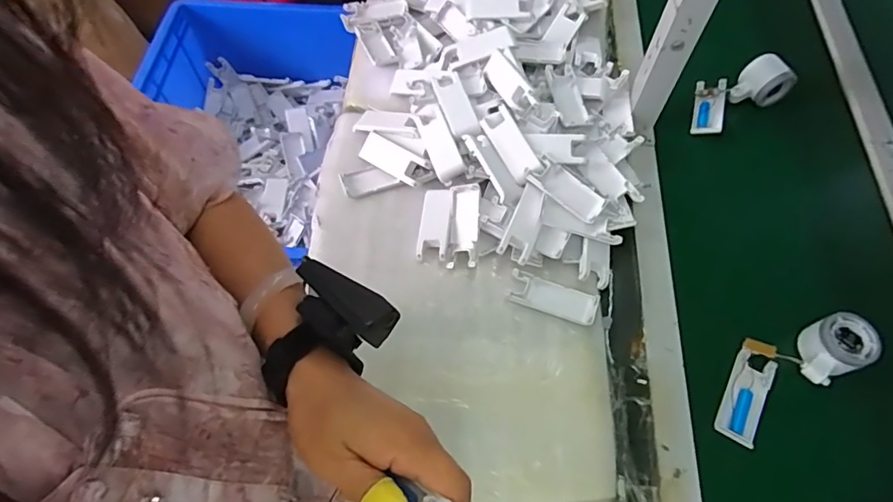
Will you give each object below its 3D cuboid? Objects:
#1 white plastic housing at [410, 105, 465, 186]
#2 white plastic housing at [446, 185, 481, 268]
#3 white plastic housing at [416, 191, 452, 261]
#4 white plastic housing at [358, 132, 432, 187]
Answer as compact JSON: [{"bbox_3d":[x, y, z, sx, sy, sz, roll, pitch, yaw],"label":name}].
[{"bbox_3d":[-0.009,-0.141,0.671,0.040,0.014,0.108,-29,70,8],"label":"white plastic housing"},{"bbox_3d":[0.021,-0.032,0.636,0.036,0.019,0.104,5,76,2],"label":"white plastic housing"},{"bbox_3d":[-0.015,-0.035,0.644,0.037,0.016,0.091,6,63,2],"label":"white plastic housing"},{"bbox_3d":[-0.071,-0.122,0.687,0.096,0.012,0.041,31,95,17],"label":"white plastic housing"}]

